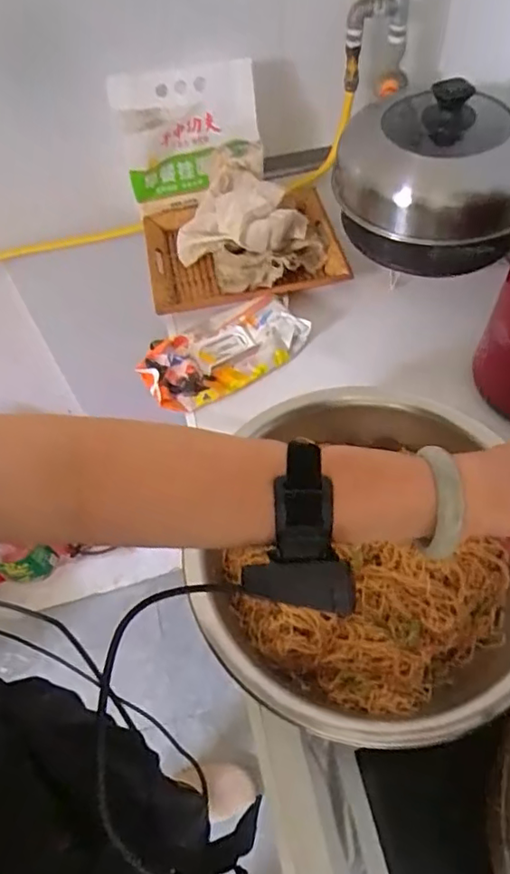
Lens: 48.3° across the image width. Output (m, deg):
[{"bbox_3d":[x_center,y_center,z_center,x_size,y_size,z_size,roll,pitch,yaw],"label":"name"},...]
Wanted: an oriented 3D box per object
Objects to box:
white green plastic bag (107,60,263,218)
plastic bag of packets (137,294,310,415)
[{"bbox_3d":[-0.111,-0.525,1.000,0.239,0.213,0.036,-11,31,-1],"label":"white green plastic bag"},{"bbox_3d":[-0.047,-0.130,0.872,0.252,0.031,0.137,-27,58,-13],"label":"plastic bag of packets"}]

